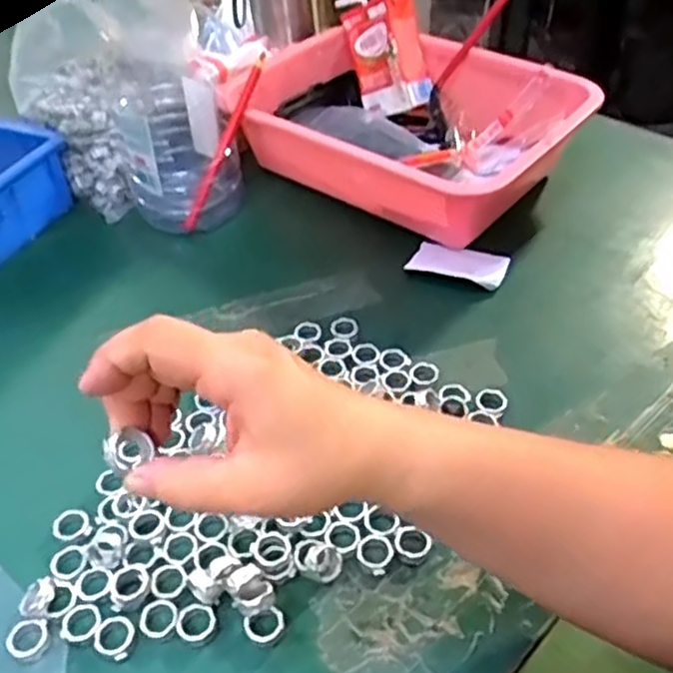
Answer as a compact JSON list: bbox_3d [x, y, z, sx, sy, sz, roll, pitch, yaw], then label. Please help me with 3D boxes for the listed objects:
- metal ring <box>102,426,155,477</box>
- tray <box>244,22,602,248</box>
[{"bbox_3d":[-0.086,0.047,0.292,0.017,0.004,0.019,49,42,2],"label":"metal ring"},{"bbox_3d":[0.060,-0.201,0.664,0.307,0.086,0.203,25,50,27],"label":"tray"}]

